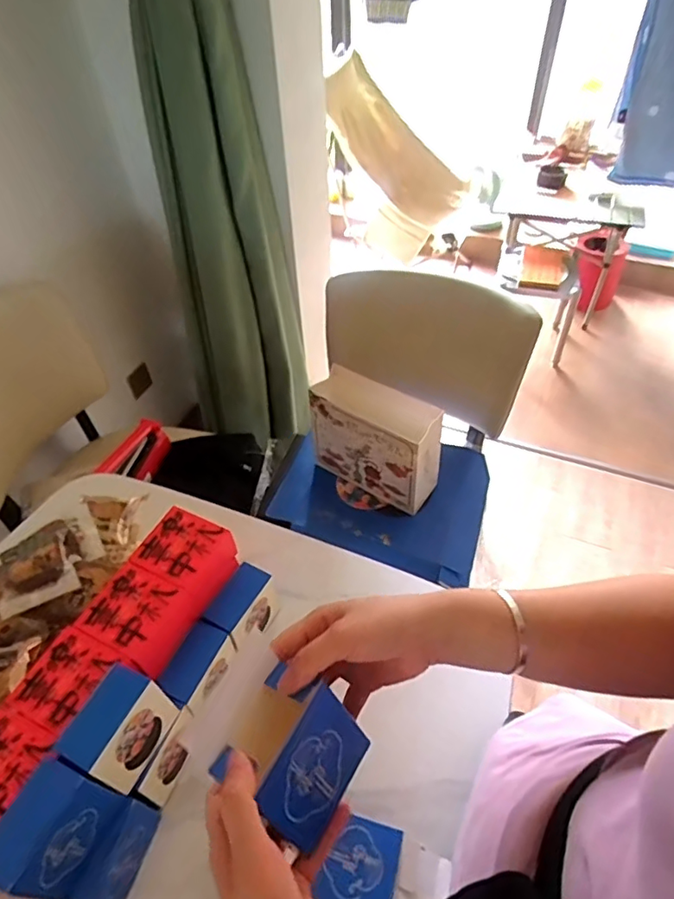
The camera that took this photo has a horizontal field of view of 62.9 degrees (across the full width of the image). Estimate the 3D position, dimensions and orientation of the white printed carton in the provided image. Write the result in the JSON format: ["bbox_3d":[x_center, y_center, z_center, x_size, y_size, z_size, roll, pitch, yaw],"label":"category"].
[{"bbox_3d":[0.083,-0.024,1.153,0.268,0.209,0.118,28,54,26],"label":"white printed carton"}]

